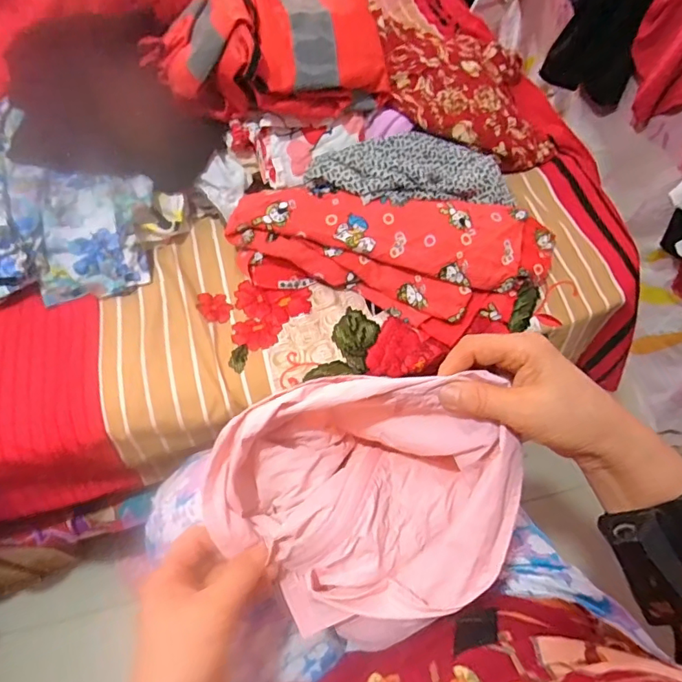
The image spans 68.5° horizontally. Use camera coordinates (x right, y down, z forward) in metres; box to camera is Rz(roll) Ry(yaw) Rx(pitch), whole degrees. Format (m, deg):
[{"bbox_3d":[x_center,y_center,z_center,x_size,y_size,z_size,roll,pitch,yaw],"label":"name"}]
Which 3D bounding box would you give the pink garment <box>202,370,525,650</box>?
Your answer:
[{"bbox_3d":[0.016,0.114,0.353,0.206,0.098,0.159,-2,60,-5],"label":"pink garment"}]

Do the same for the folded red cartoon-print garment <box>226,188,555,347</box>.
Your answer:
[{"bbox_3d":[0.060,-0.097,0.565,0.362,0.063,0.156,11,59,2],"label":"folded red cartoon-print garment"}]

